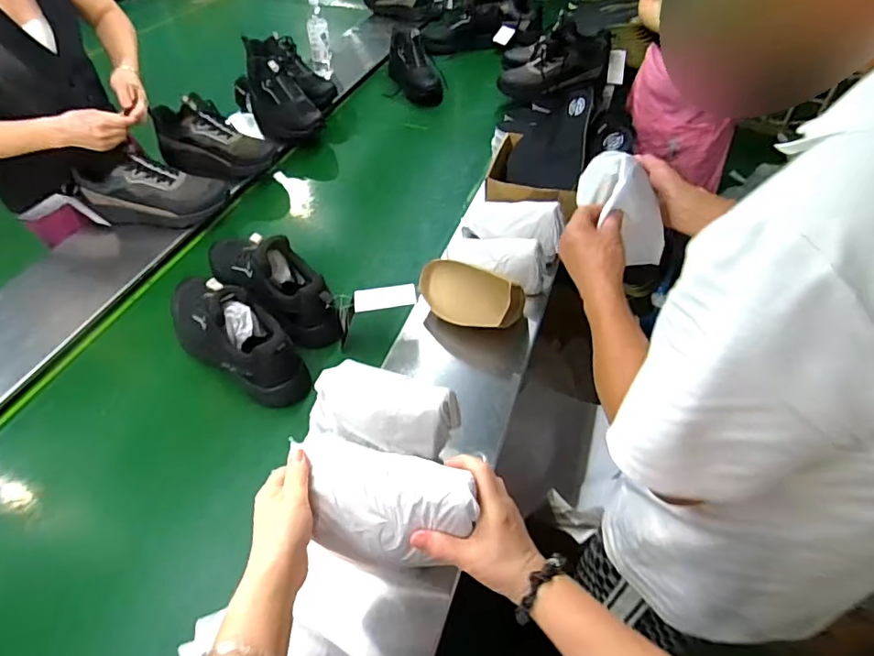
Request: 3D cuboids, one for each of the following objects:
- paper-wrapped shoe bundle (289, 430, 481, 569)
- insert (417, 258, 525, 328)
[{"bbox_3d":[-0.050,0.165,0.475,0.143,0.064,0.084,10,49,8],"label":"paper-wrapped shoe bundle"},{"bbox_3d":[0.056,-0.059,0.921,0.194,0.116,0.098,26,53,21],"label":"insert"}]

